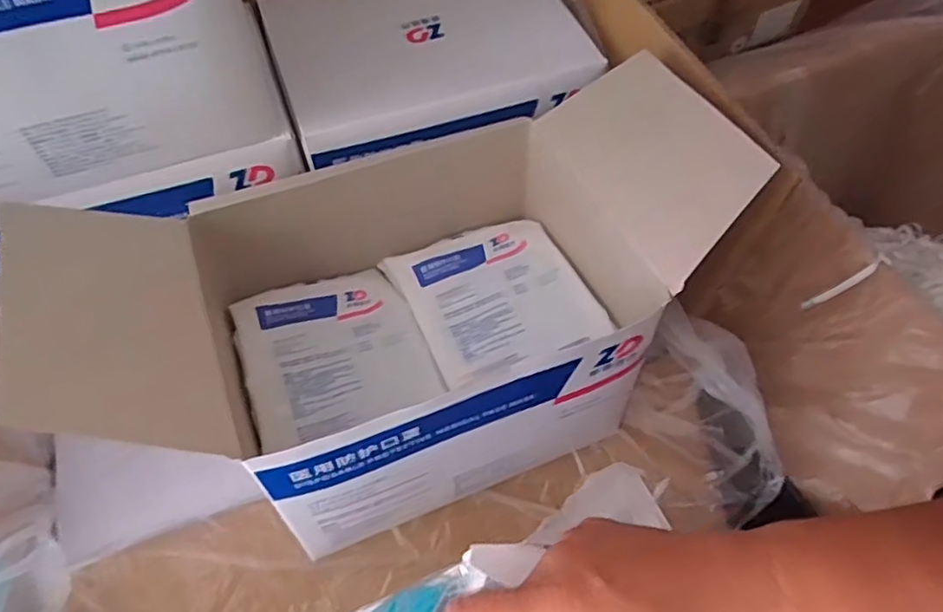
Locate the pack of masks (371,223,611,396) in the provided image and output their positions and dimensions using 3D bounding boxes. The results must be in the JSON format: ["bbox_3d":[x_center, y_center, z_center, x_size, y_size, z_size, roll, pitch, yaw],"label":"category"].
[{"bbox_3d":[0.017,-0.013,0.489,0.128,0.016,0.140,-20,59,-13],"label":"pack of masks"}]

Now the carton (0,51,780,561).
[{"bbox_3d":[-0.037,-0.019,0.441,0.426,0.172,0.242,-18,58,-12],"label":"carton"}]

